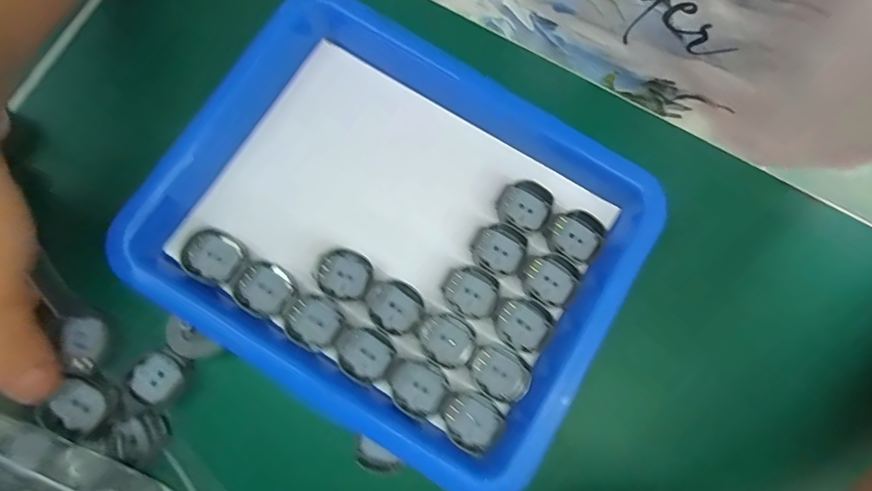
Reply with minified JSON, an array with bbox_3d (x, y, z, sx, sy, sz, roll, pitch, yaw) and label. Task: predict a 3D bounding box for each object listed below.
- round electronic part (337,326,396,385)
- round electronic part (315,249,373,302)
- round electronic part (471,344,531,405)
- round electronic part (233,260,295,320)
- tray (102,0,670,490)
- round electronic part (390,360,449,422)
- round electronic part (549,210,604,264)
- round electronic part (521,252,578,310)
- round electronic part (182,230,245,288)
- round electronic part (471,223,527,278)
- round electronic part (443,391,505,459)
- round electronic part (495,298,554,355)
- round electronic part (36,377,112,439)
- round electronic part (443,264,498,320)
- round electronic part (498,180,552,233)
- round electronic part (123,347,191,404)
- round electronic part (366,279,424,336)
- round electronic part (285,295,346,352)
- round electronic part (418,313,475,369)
[{"bbox_3d":[-0.034,0.051,0.219,0.026,0.005,0.023,40,81,4],"label":"round electronic part"},{"bbox_3d":[-0.045,0.014,0.226,0.025,0.004,0.024,0,81,-3],"label":"round electronic part"},{"bbox_3d":[0.031,0.061,0.222,0.028,0.004,0.023,33,81,3],"label":"round electronic part"},{"bbox_3d":[-0.083,0.021,0.223,0.026,0.004,0.025,0,81,-3],"label":"round electronic part"},{"bbox_3d":[-0.018,-0.009,0.227,0.212,0.028,0.180,31,79,5],"label":"tray"},{"bbox_3d":[-0.008,0.067,0.218,0.027,0.004,0.024,40,81,4],"label":"round electronic part"},{"bbox_3d":[0.072,-0.005,0.236,0.025,0.004,0.026,0,81,-3],"label":"round electronic part"},{"bbox_3d":[0.057,0.017,0.231,0.025,0.004,0.025,0,81,-3],"label":"round electronic part"},{"bbox_3d":[-0.109,0.005,0.225,0.027,0.006,0.025,0,81,-3],"label":"round electronic part"},{"bbox_3d":[0.032,0.002,0.233,0.026,0.004,0.026,0,81,-3],"label":"round electronic part"},{"bbox_3d":[0.016,0.082,0.217,0.027,0.005,0.024,38,81,3],"label":"round electronic part"},{"bbox_3d":[0.043,0.039,0.227,0.026,0.004,0.025,0,81,-3],"label":"round electronic part"},{"bbox_3d":[-0.162,0.073,0.210,0.022,0.011,0.025,35,80,6],"label":"round electronic part"},{"bbox_3d":[0.017,0.023,0.228,0.027,0.004,0.025,0,81,-3],"label":"round electronic part"},{"bbox_3d":[0.046,-0.020,0.238,0.025,0.004,0.025,0,81,-3],"label":"round electronic part"},{"bbox_3d":[-0.129,0.060,0.214,0.023,0.006,0.025,0,81,-3],"label":"round electronic part"},{"bbox_3d":[-0.021,0.029,0.226,0.027,0.004,0.024,39,81,4],"label":"round electronic part"},{"bbox_3d":[-0.058,0.036,0.221,0.026,0.005,0.024,0,81,-3],"label":"round electronic part"},{"bbox_3d":[0.005,0.046,0.223,0.027,0.004,0.023,41,81,4],"label":"round electronic part"}]

